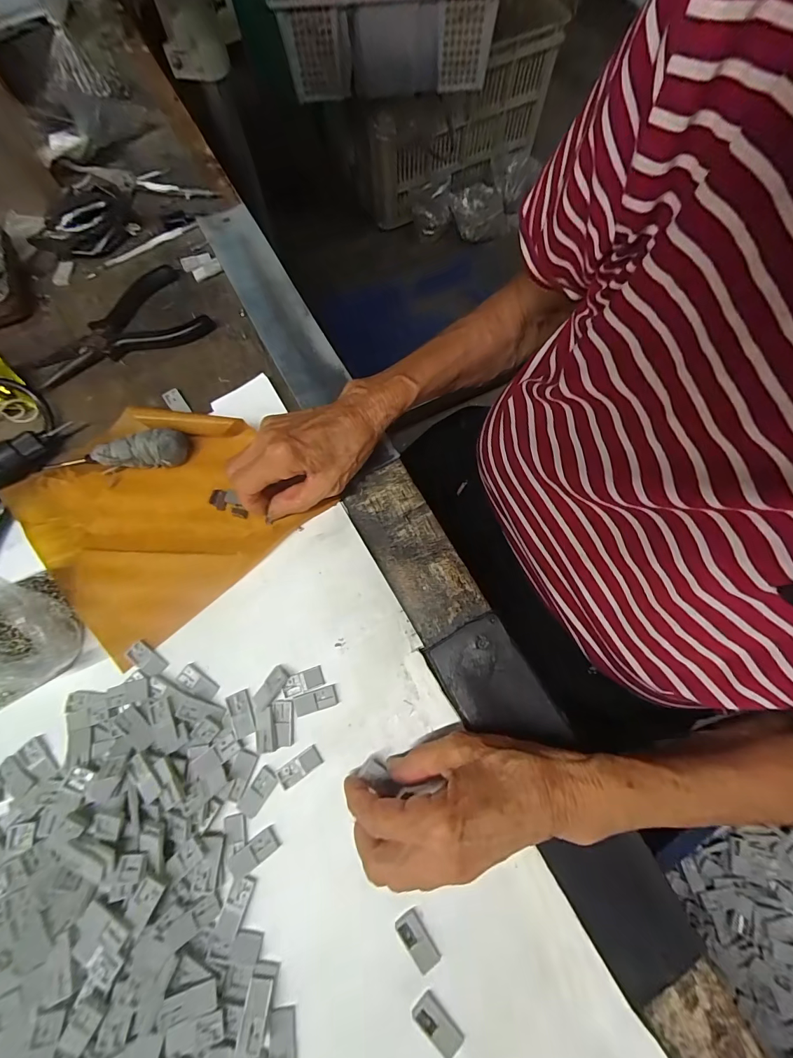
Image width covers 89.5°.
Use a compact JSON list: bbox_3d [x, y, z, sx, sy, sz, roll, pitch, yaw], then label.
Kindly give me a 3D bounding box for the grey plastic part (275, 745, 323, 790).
[{"bbox_3d":[-0.063,0.154,0.259,0.029,0.004,0.013,-32,74,-10],"label":"grey plastic part"}]

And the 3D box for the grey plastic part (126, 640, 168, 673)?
[{"bbox_3d":[-0.177,0.092,0.283,0.028,0.004,0.013,37,76,12],"label":"grey plastic part"}]

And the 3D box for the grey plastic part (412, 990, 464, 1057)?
[{"bbox_3d":[0.022,0.274,0.221,0.013,0.008,0.028,-43,76,-12],"label":"grey plastic part"}]

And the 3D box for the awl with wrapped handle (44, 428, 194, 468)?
[{"bbox_3d":[-0.228,-0.060,0.320,0.119,0.028,0.027,-7,71,-2],"label":"awl with wrapped handle"}]

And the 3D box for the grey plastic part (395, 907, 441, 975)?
[{"bbox_3d":[0.013,0.239,0.231,0.015,0.006,0.029,-32,74,-10],"label":"grey plastic part"}]

